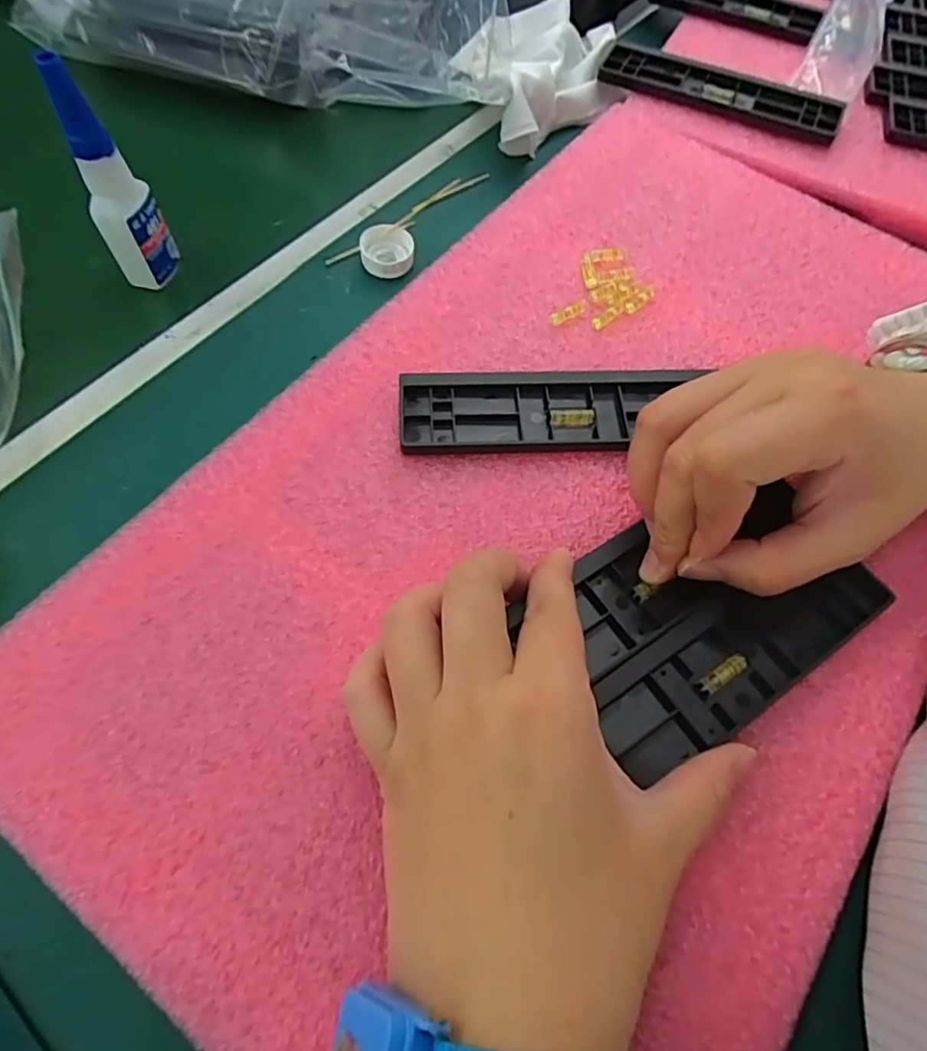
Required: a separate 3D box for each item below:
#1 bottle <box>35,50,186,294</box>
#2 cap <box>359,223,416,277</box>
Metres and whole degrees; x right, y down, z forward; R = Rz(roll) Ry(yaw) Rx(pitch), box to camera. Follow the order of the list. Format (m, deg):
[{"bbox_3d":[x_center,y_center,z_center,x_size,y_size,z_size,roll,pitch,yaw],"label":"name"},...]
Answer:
[{"bbox_3d":[-0.180,-0.175,0.307,0.028,0.101,0.024,-8,65,-6],"label":"bottle"},{"bbox_3d":[-0.044,-0.159,0.352,0.030,0.015,0.028,1,64,-2],"label":"cap"}]

